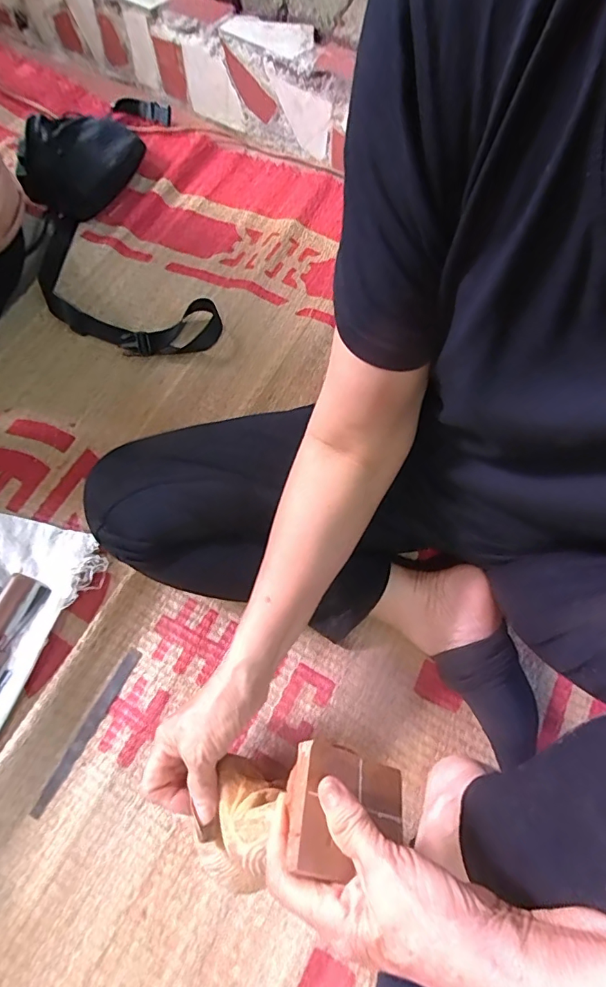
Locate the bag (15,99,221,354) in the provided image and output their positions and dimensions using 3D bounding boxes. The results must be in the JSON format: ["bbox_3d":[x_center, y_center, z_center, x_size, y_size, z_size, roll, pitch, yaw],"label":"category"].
[{"bbox_3d":[-0.283,-0.422,0.692,0.237,0.084,0.516,-12,68,-8],"label":"bag"}]

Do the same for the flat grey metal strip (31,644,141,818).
[{"bbox_3d":[-0.214,0.233,0.469,0.014,0.005,0.162,26,68,8],"label":"flat grey metal strip"}]

